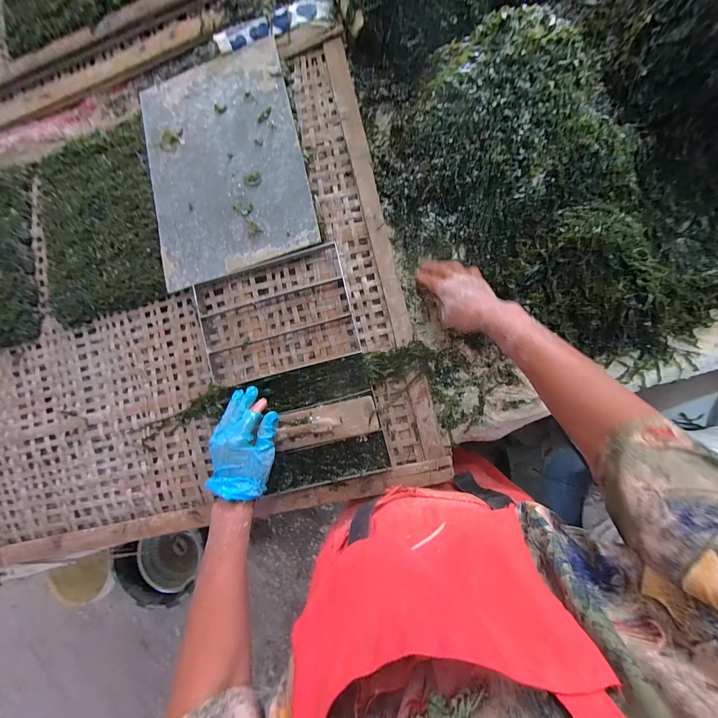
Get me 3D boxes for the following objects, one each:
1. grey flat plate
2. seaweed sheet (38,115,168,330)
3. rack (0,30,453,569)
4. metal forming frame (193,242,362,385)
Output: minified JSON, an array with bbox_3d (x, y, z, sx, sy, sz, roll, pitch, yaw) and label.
[{"bbox_3d":[-0.237,-0.347,0.543,0.269,0.008,0.404,-15,80,7],"label":"grey flat plate"},{"bbox_3d":[-0.487,-0.258,0.579,0.244,0.019,0.359,-14,83,6],"label":"seaweed sheet"},{"bbox_3d":[-0.434,-0.135,0.554,0.978,0.044,0.900,-14,85,6],"label":"rack"},{"bbox_3d":[-0.136,-0.068,0.508,0.251,0.030,0.182,-15,85,6],"label":"metal forming frame"}]

